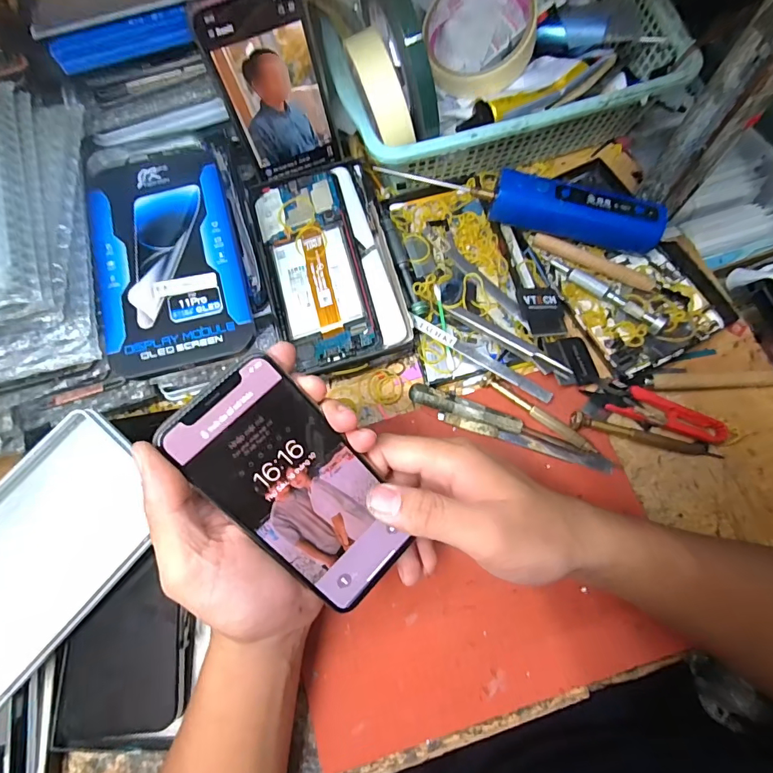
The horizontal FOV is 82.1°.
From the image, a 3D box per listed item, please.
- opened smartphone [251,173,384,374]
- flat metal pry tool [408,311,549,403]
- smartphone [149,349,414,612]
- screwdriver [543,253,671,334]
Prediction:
[{"bbox_3d":[-0.056,-0.095,0.348,0.069,0.008,0.161,-18,76,4],"label":"opened smartphone"},{"bbox_3d":[0.072,-0.023,0.342,0.120,0.005,0.014,30,77,11],"label":"flat metal pry tool"},{"bbox_3d":[-0.044,0.053,0.234,0.065,0.004,0.139,-44,108,-15],"label":"smartphone"},{"bbox_3d":[0.171,-0.079,0.349,0.105,0.017,0.014,42,80,13],"label":"screwdriver"}]

